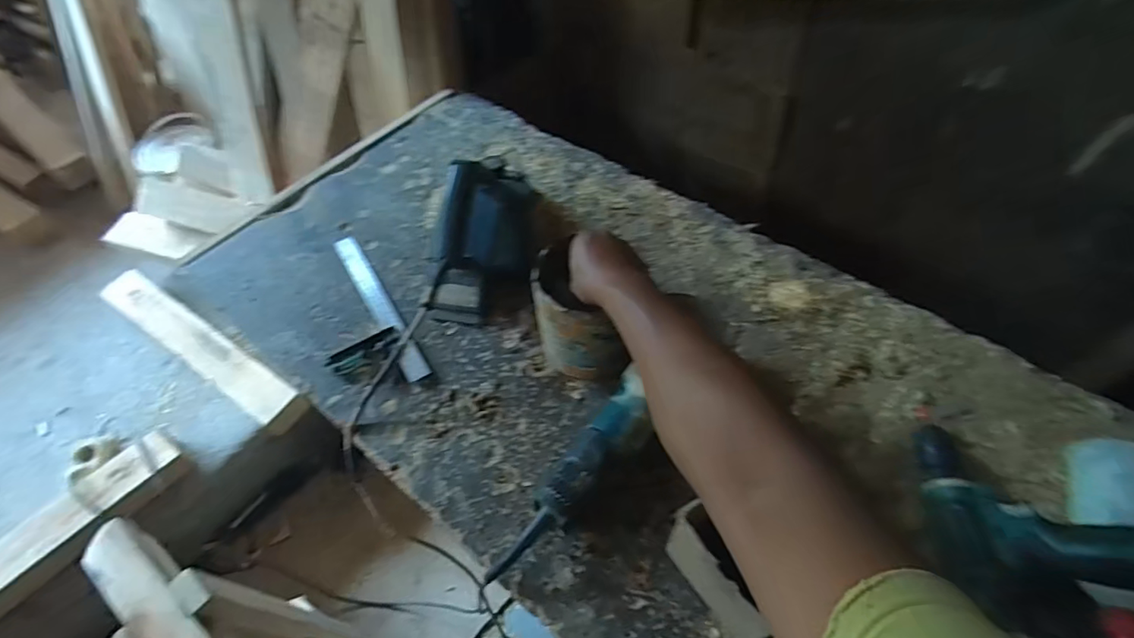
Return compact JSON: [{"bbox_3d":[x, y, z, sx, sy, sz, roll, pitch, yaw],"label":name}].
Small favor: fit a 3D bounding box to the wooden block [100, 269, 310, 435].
[{"bbox_3d":[-0.827,0.062,1.211,0.634,0.082,0.093,28,61,20],"label":"wooden block"}]

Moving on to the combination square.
[{"bbox_3d":[-0.292,-0.009,0.741,0.102,0.018,0.290,-28,56,-16],"label":"combination square"}]

